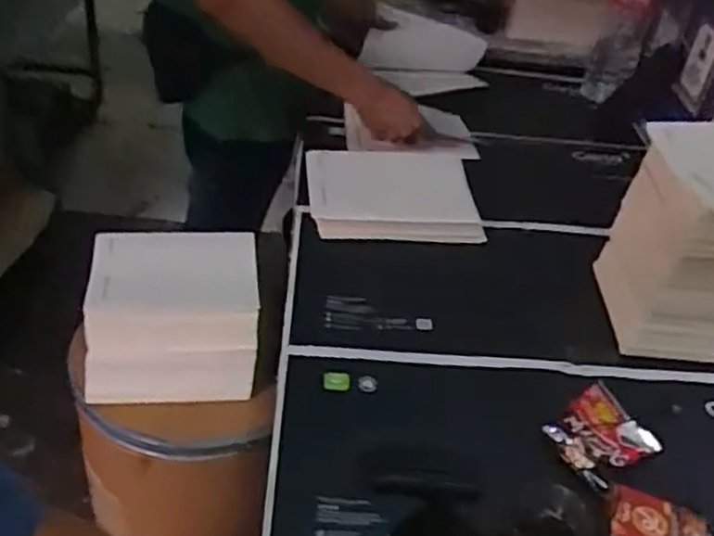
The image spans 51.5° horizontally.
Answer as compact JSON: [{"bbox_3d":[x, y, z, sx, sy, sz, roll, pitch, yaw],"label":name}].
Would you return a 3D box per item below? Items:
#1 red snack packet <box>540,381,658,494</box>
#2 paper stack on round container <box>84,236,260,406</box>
[{"bbox_3d":[0.239,0.162,0.726,0.102,0.025,0.078,-22,45,-33],"label":"red snack packet"},{"bbox_3d":[-0.255,0.063,1.039,0.233,0.047,0.246,-4,72,-2],"label":"paper stack on round container"}]

